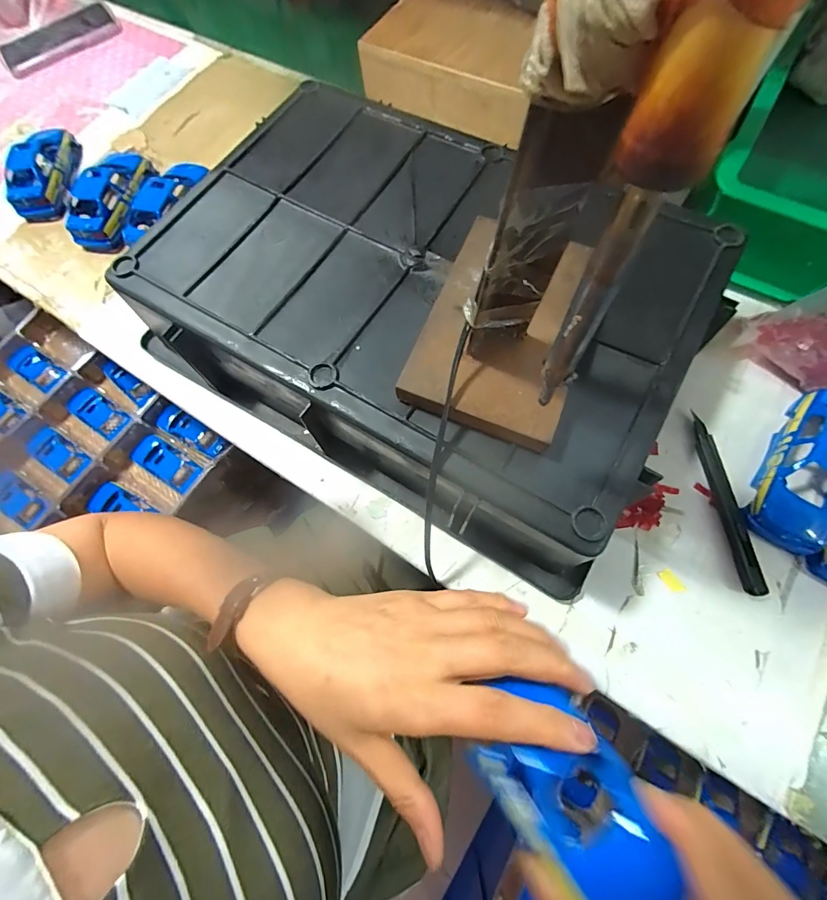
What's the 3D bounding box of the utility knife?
[{"bbox_3d":[0.246,0.039,0.312,0.016,0.007,0.139,-5,71,2],"label":"utility knife"}]

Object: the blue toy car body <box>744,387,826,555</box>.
[{"bbox_3d":[0.304,0.013,0.298,0.061,0.037,0.129,32,76,13],"label":"blue toy car body"}]

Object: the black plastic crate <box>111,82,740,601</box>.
[{"bbox_3d":[0.002,-0.127,0.325,0.413,0.086,0.294,33,76,14],"label":"black plastic crate"}]

